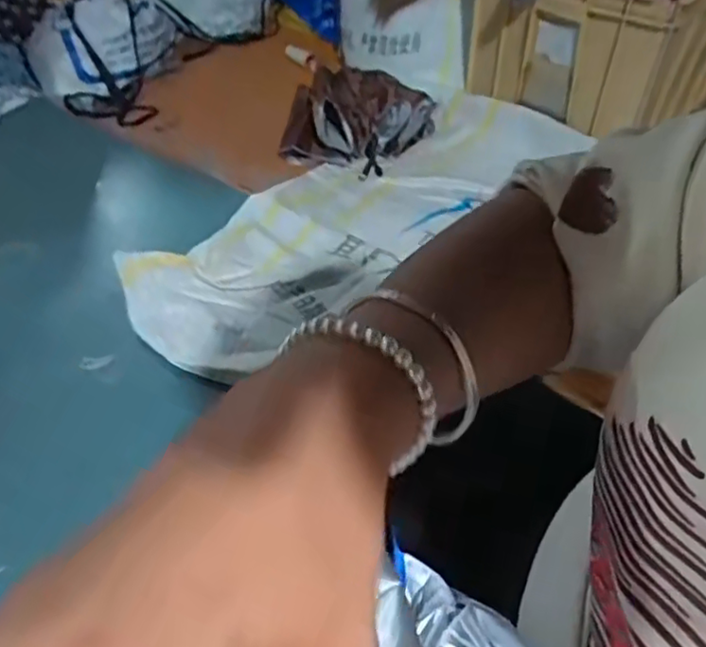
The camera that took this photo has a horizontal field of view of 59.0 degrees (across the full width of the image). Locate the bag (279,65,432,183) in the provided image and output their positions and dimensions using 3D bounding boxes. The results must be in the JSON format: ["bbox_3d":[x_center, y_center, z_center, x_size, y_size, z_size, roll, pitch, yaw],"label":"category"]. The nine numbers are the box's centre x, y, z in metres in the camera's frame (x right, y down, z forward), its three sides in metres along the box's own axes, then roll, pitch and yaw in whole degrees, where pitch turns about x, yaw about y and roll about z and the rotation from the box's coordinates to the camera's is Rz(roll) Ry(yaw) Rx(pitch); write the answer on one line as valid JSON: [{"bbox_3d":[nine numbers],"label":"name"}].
[{"bbox_3d":[0.020,-0.489,1.396,0.293,0.146,0.299,18,52,18],"label":"bag"}]

